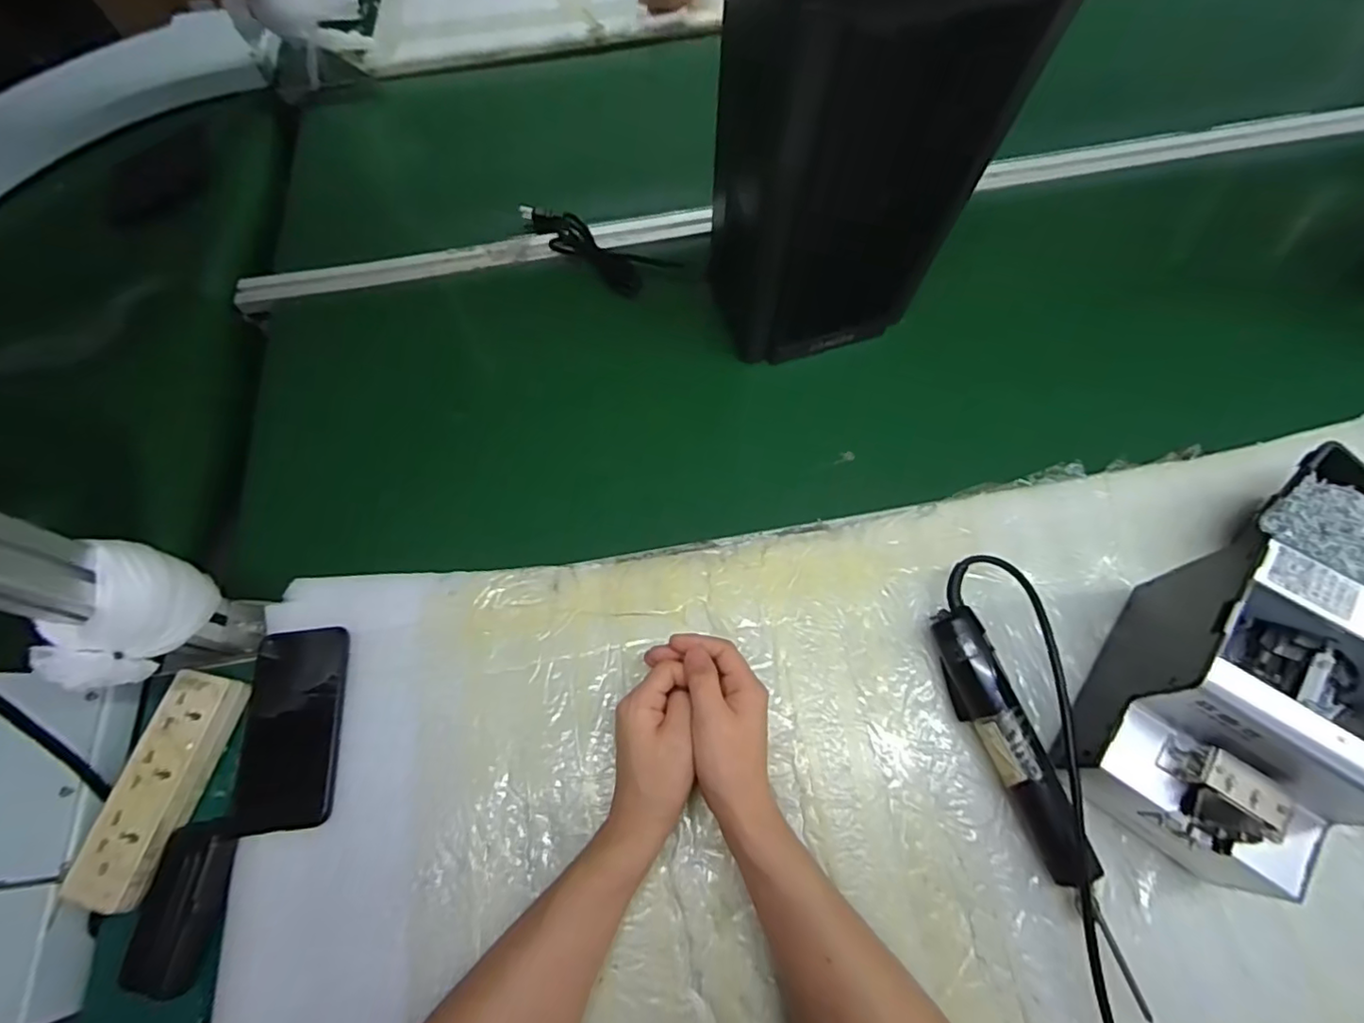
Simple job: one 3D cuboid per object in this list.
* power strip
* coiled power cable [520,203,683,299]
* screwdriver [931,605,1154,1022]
[{"bbox_3d":[-0.414,0.217,0.471,0.055,0.022,0.169,9,67,7],"label":"power strip"},{"bbox_3d":[-0.107,-0.324,0.739,0.198,0.066,0.058,18,67,12],"label":"coiled power cable"},{"bbox_3d":[0.256,0.200,0.438,0.035,0.039,0.262,-17,66,-5],"label":"screwdriver"}]

